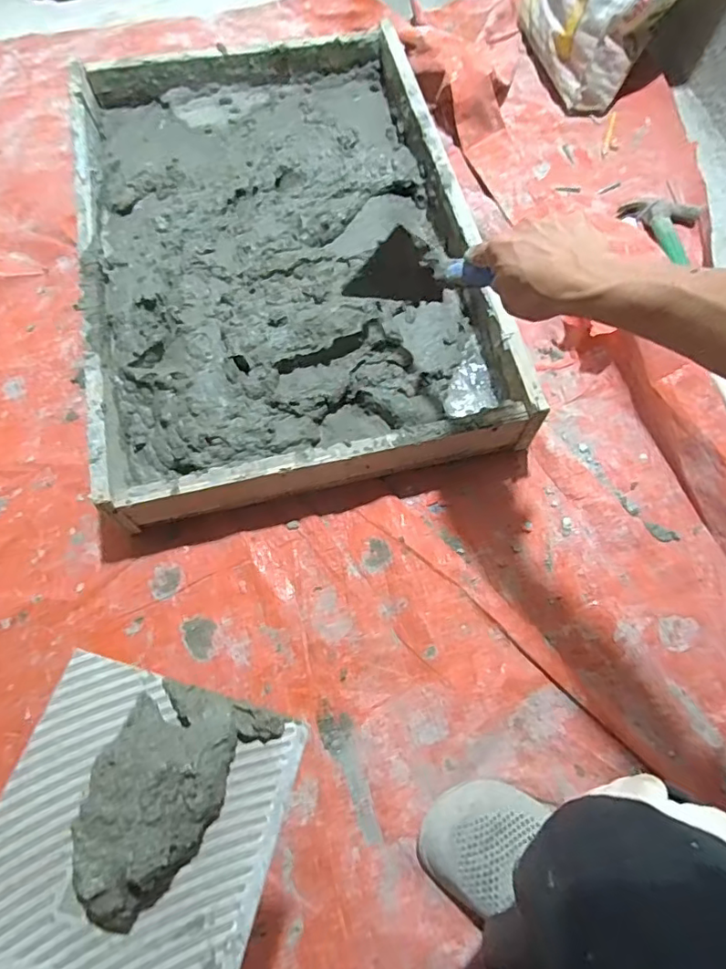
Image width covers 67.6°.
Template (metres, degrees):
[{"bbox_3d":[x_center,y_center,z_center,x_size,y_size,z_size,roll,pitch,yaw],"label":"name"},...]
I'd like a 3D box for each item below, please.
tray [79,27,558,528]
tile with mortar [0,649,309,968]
[{"bbox_3d":[-0.121,-0.345,0.766,0.504,0.104,0.760,-12,71,-6],"label":"tray"},{"bbox_3d":[-0.122,0.185,0.292,0.145,0.049,0.145,16,70,5],"label":"tile with mortar"}]

